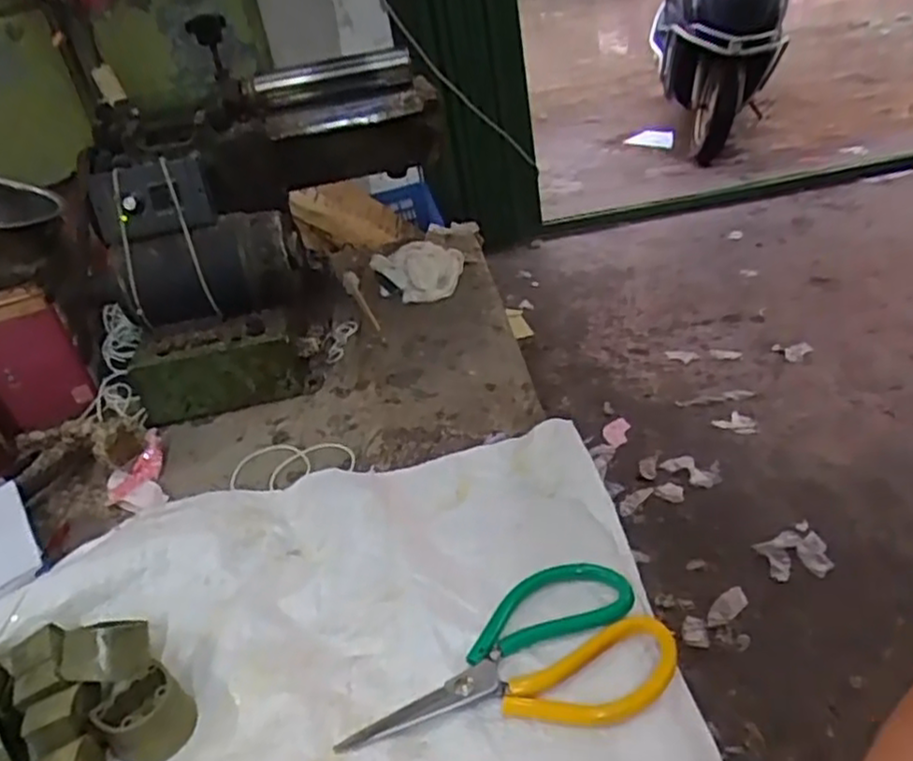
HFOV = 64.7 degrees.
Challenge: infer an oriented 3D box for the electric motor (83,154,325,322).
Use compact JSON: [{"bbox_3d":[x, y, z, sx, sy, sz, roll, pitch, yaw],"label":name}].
[{"bbox_3d":[-0.246,-0.151,0.702,0.190,0.140,0.134,-10,32,1],"label":"electric motor"}]

